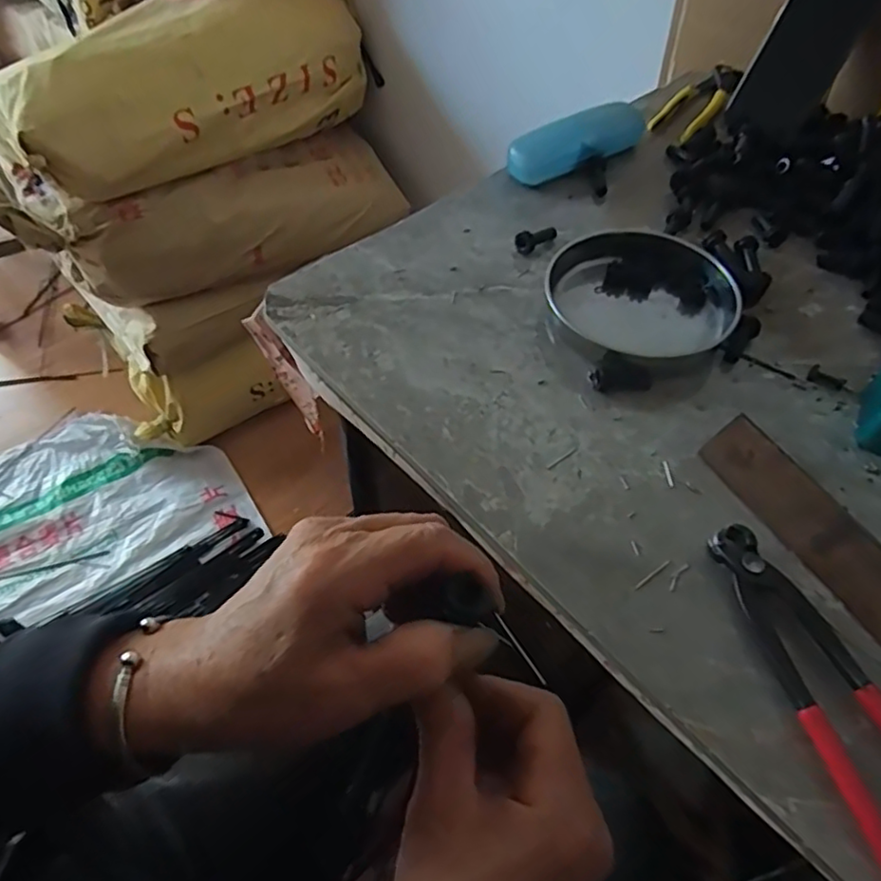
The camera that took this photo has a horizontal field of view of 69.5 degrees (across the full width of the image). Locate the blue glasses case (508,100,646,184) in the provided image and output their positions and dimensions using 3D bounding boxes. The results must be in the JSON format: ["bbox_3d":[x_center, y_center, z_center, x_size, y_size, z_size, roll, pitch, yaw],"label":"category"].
[{"bbox_3d":[0.135,-0.284,0.609,0.160,0.034,0.048,-31,61,-21],"label":"blue glasses case"}]

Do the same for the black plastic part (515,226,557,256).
[{"bbox_3d":[0.081,-0.173,0.537,0.042,0.016,0.016,-38,65,-25],"label":"black plastic part"}]

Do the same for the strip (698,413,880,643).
[{"bbox_3d":[0.227,0.061,0.366,0.008,0.036,0.181,9,39,-50],"label":"strip"}]

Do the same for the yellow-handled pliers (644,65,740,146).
[{"bbox_3d":[0.272,-0.357,0.667,0.051,0.020,0.156,35,61,21],"label":"yellow-handled pliers"}]

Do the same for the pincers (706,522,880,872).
[{"bbox_3d":[0.201,0.131,0.323,0.051,0.016,0.193,-13,57,-11],"label":"pincers"}]

